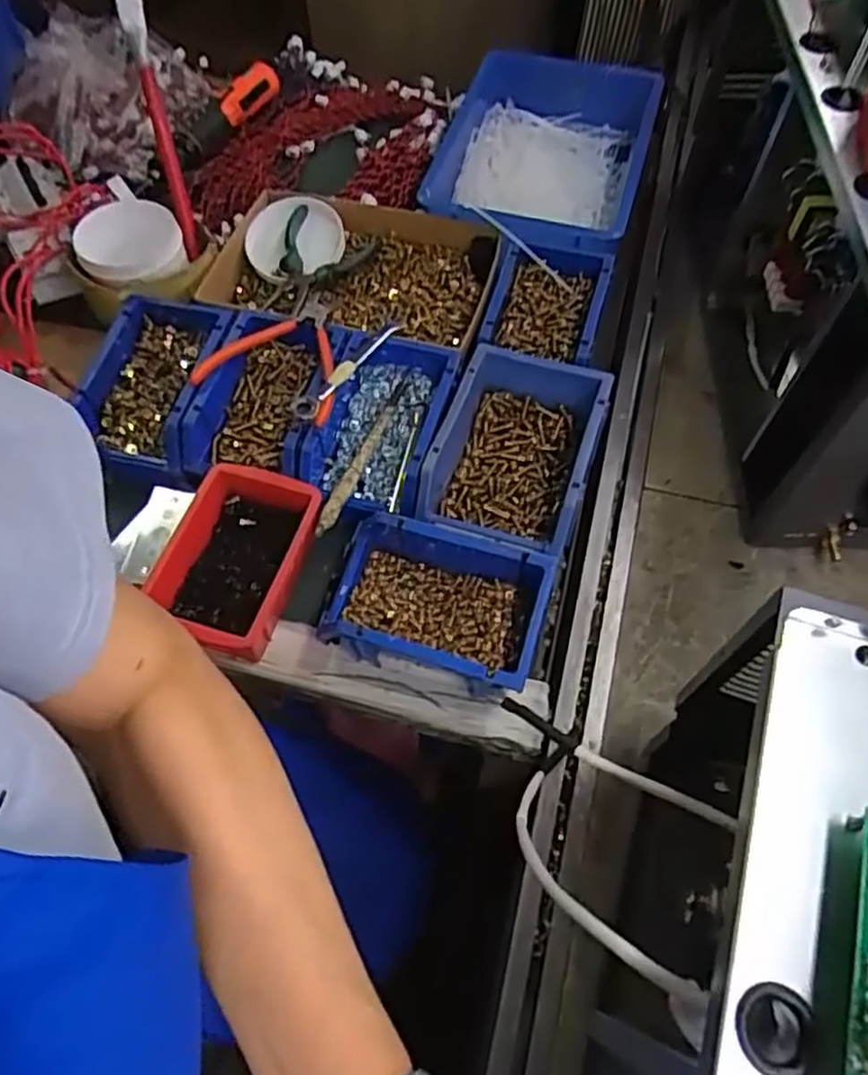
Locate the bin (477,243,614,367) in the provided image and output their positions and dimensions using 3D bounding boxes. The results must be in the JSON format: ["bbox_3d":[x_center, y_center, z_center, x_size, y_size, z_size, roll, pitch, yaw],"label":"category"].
[{"bbox_3d":[0.102,-0.214,0.674,0.104,0.038,0.143,15,63,9],"label":"bin"}]

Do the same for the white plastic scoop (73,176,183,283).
[{"bbox_3d":[-0.285,-0.282,0.680,0.084,0.016,0.097,22,66,-6],"label":"white plastic scoop"}]

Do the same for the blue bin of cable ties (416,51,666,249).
[{"bbox_3d":[0.107,-0.408,0.795,0.227,0.089,0.294,14,63,9],"label":"blue bin of cable ties"}]

